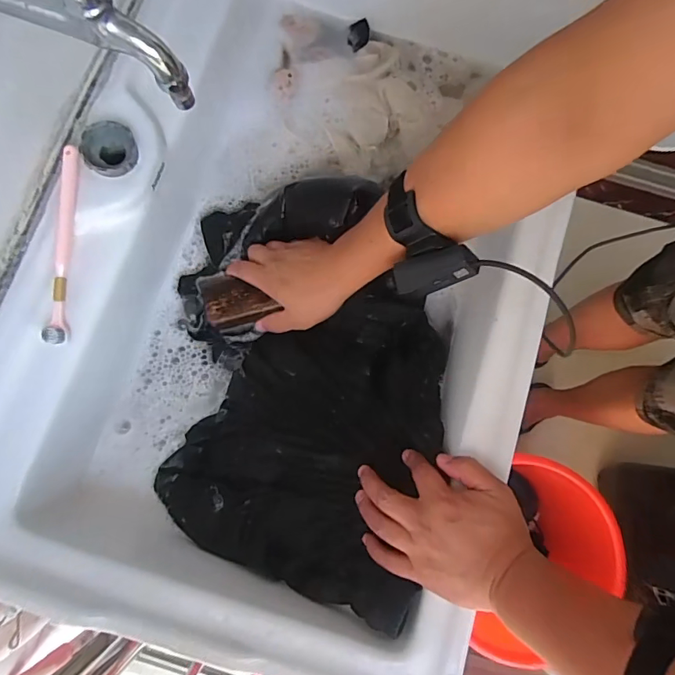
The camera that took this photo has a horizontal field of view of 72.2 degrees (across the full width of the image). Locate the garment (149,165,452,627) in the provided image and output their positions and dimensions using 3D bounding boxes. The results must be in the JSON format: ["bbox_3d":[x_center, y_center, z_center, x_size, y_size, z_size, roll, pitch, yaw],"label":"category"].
[{"bbox_3d":[-0.035,0.040,0.505,0.298,0.087,0.435,6,79,0],"label":"garment"}]

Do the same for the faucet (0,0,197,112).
[{"bbox_3d":[-0.183,-0.216,0.301,0.167,0.093,0.032,17,79,3],"label":"faucet"}]

